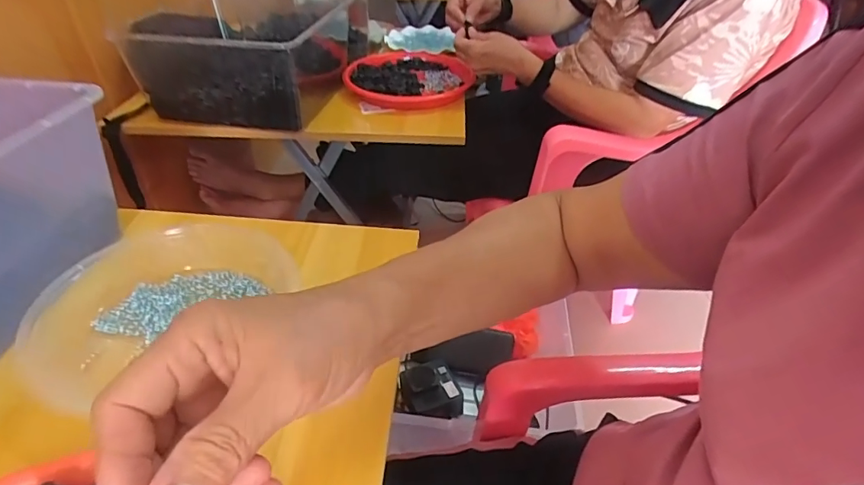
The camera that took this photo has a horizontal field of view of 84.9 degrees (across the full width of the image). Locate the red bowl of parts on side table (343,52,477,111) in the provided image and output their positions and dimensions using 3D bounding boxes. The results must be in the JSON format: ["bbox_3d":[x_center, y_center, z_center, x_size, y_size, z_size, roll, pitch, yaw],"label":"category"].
[{"bbox_3d":[-0.051,-0.326,0.925,0.231,0.033,0.295,-8,40,-13],"label":"red bowl of parts on side table"}]

